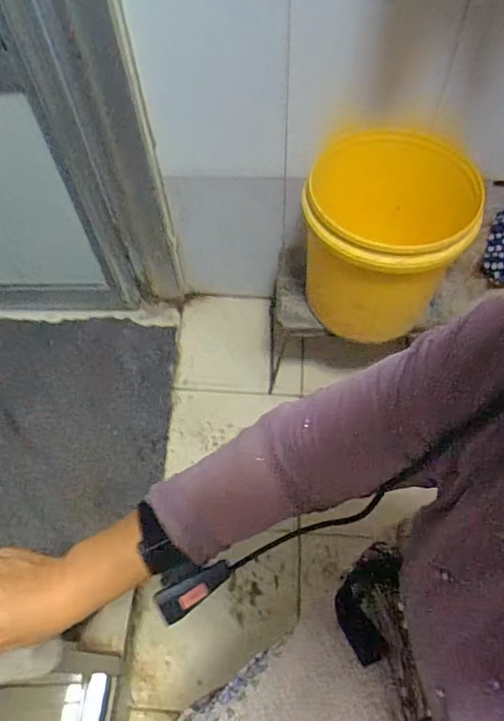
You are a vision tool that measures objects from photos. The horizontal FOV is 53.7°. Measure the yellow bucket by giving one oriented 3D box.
[{"bbox_3d":[0.216,-0.195,0.825,0.254,0.241,0.269,17,59,13],"label":"yellow bucket"}]

